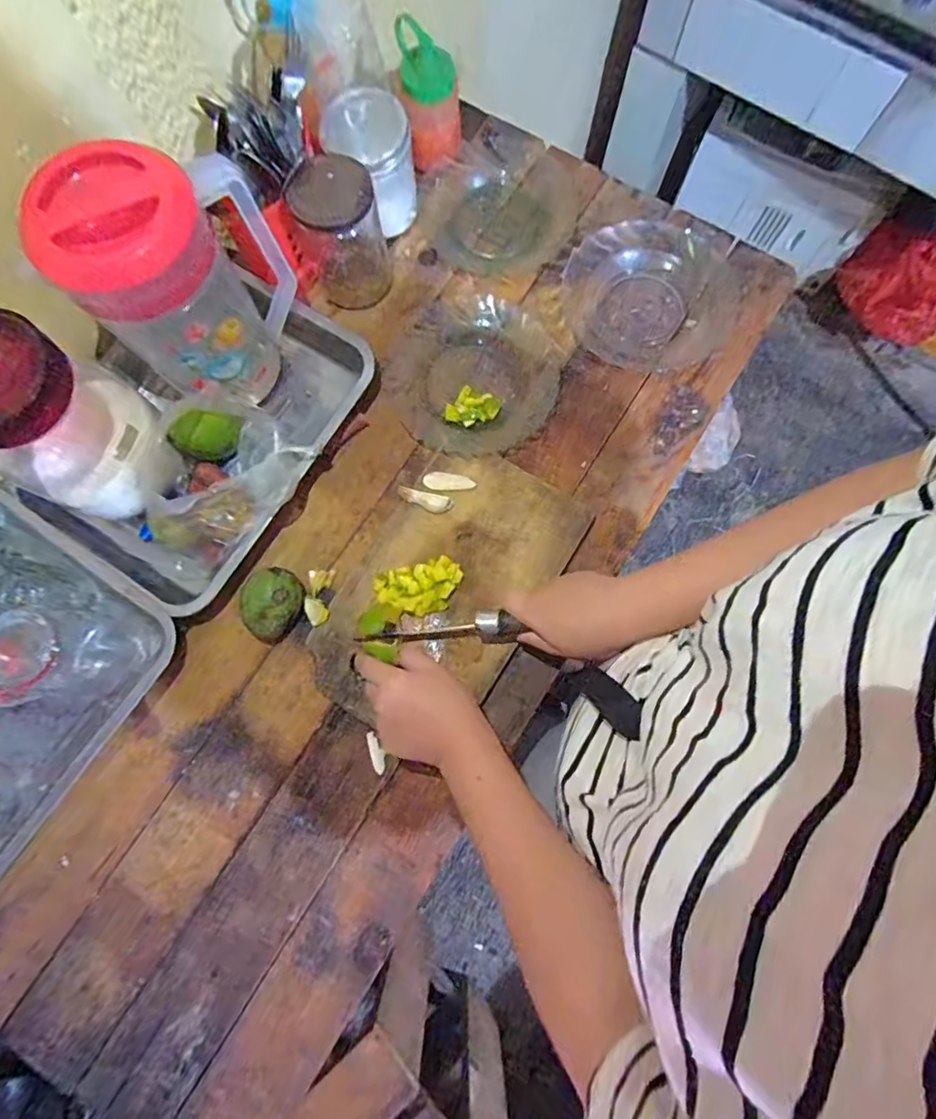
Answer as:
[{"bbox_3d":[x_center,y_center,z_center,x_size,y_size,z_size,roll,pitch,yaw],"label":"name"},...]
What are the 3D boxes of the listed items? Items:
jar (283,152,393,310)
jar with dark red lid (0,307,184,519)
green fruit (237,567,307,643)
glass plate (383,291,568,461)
[{"bbox_3d":[-0.130,-0.337,0.574,0.081,0.115,0.080,0,80,-1],"label":"jar"},{"bbox_3d":[-0.348,-0.111,0.470,0.114,0.161,0.113,0,77,0],"label":"jar with dark red lid"},{"bbox_3d":[-0.192,0.045,0.545,0.053,0.052,0.068,30,81,4],"label":"green fruit"},{"bbox_3d":[0.006,-0.204,0.604,0.178,0.019,0.180,0,80,-1],"label":"glass plate"}]

